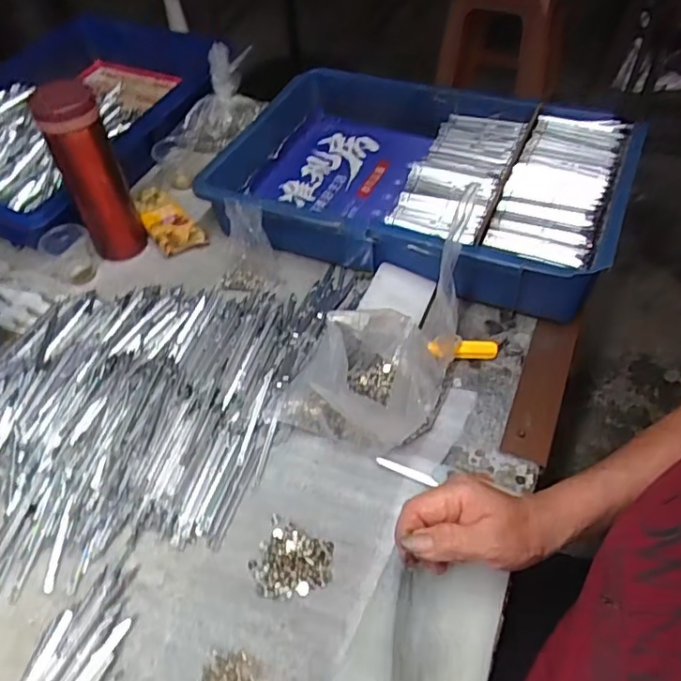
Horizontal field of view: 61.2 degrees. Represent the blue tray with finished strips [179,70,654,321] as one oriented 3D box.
[{"bbox_3d":[0.086,-0.185,0.657,0.433,0.101,0.299,18,53,18],"label":"blue tray with finished strips"}]

